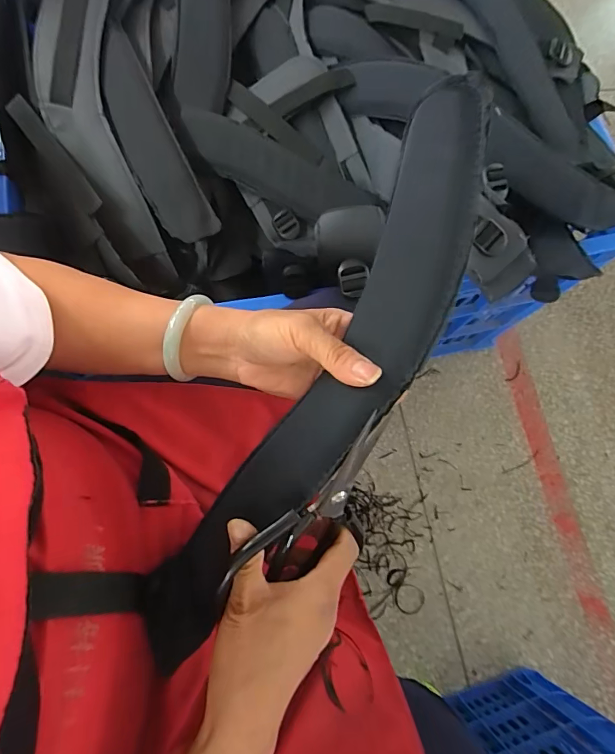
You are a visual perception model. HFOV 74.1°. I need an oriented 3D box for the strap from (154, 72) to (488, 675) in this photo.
[{"bbox_3d":[0.012,0.006,0.278,0.090,0.046,0.429,32,93,9],"label":"strap"}]

